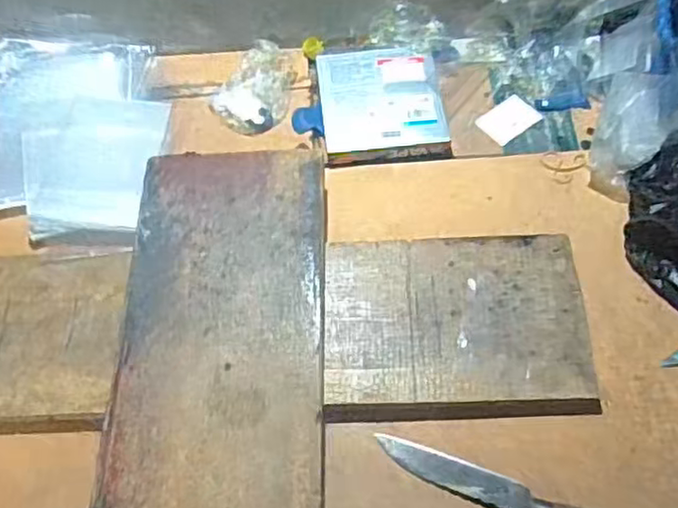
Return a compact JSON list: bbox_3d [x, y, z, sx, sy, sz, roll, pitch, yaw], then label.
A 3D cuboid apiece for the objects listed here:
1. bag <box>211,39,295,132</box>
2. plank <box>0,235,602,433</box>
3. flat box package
[{"bbox_3d":[-0.093,-0.200,0.757,0.088,0.021,0.121,26,68,15],"label":"bag"},{"bbox_3d":[-0.117,0.072,0.591,0.685,0.023,0.170,-2,62,1],"label":"plank"},{"bbox_3d":[0.048,-0.172,0.726,0.134,0.032,0.145,-7,63,0],"label":"flat box package"}]

